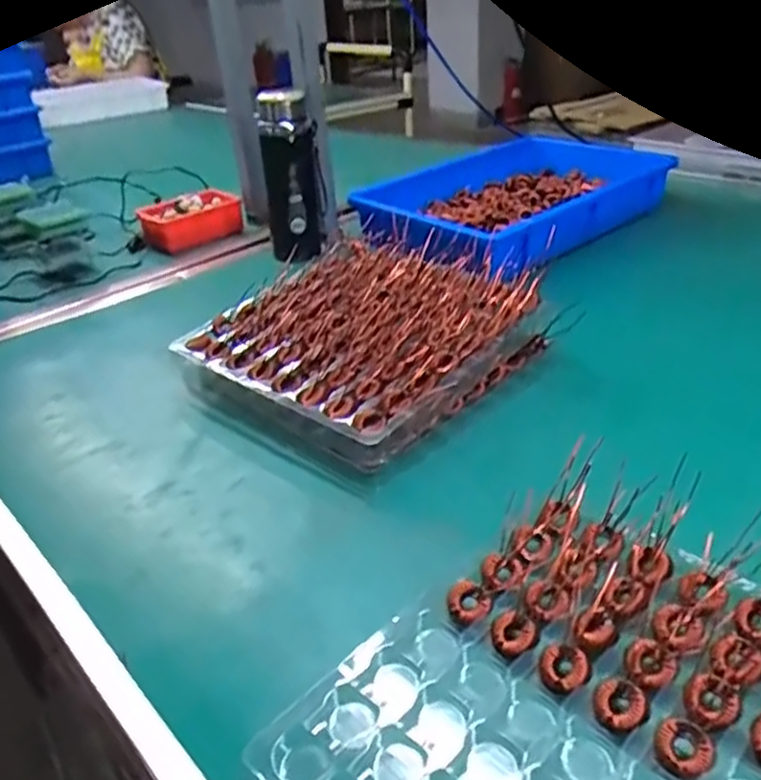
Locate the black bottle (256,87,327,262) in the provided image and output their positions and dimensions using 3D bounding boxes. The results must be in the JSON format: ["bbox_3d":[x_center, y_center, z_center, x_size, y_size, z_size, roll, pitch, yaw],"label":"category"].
[{"bbox_3d":[-0.132,-0.317,1.014,0.091,0.232,0.076,-9,32,-6],"label":"black bottle"}]

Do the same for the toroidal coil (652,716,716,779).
[{"bbox_3d":[0.151,0.178,0.337,0.025,0.010,0.027,-3,32,2],"label":"toroidal coil"}]

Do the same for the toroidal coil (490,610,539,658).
[{"bbox_3d":[0.079,0.146,0.402,0.027,0.006,0.028,-3,32,2],"label":"toroidal coil"}]

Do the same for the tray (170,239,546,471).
[{"bbox_3d":[-0.019,-0.057,0.693,0.274,0.080,0.268,23,42,37],"label":"tray"}]

